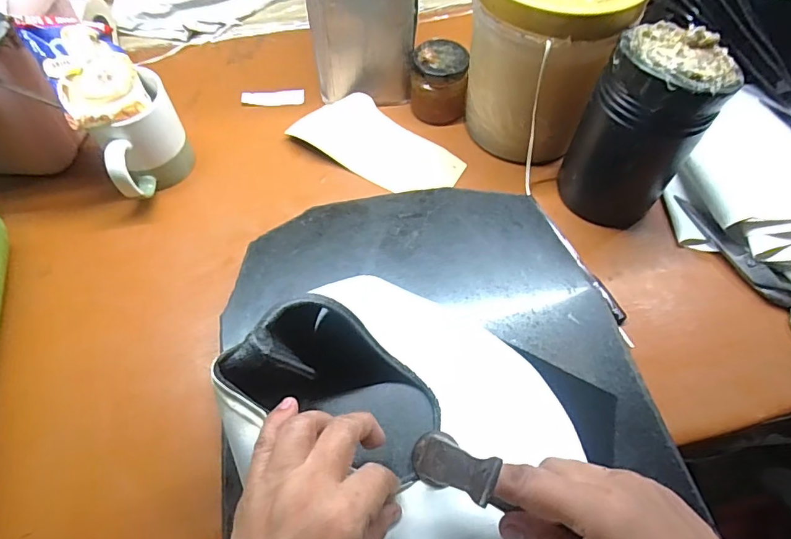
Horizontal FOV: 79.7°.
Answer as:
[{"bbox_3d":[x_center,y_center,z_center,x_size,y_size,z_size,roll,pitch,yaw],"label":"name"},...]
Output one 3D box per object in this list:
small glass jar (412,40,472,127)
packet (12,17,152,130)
[{"bbox_3d":[0.047,-0.205,0.516,0.058,0.064,0.055,0,60,0],"label":"small glass jar"},{"bbox_3d":[-0.259,-0.169,0.409,0.080,0.014,0.089,-37,106,-50],"label":"packet"}]

